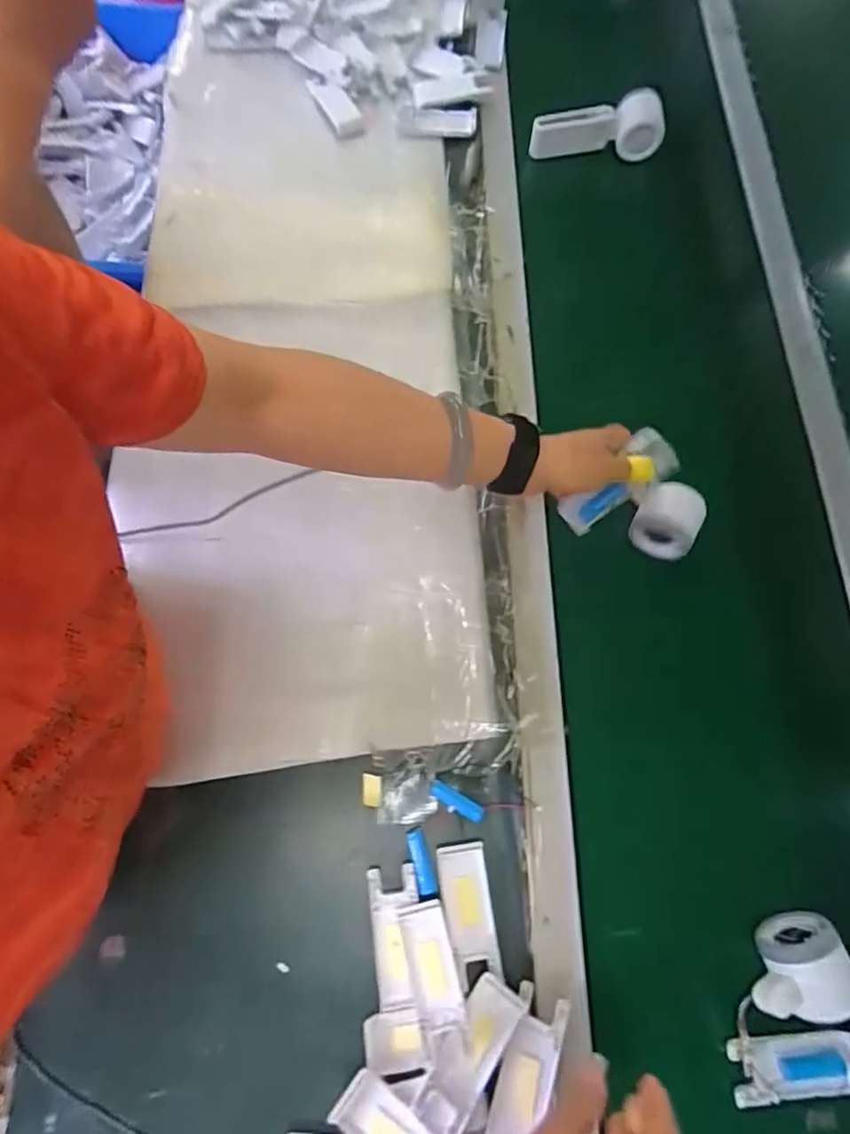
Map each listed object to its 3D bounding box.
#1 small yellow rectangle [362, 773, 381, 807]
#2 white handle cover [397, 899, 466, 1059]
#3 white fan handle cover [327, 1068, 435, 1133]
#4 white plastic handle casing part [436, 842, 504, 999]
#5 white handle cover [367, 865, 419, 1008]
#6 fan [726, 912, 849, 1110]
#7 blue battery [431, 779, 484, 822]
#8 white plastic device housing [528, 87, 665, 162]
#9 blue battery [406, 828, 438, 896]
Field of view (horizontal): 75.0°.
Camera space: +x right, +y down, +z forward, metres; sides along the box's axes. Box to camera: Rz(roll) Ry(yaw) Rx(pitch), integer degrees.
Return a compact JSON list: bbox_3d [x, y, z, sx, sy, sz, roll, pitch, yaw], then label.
[{"bbox_3d":[-0.047,0.196,0.487,0.016,0.004,0.027,0,72,-2],"label":"small yellow rectangle"},{"bbox_3d":[0.006,0.324,0.443,0.035,0.015,0.096,-14,73,-6],"label":"white handle cover"},{"bbox_3d":[-0.031,0.413,0.409,0.075,0.017,0.040,37,74,9],"label":"white fan handle cover"},{"bbox_3d":[0.036,0.287,0.462,0.041,0.009,0.099,-7,72,-4],"label":"white plastic handle casing part"},{"bbox_3d":[-0.025,0.304,0.459,0.039,0.009,0.099,-4,72,-3],"label":"white handle cover"},{"bbox_3d":[0.288,0.354,0.428,0.104,0.056,0.125,-12,73,-6],"label":"fan"},{"bbox_3d":[0.028,0.206,0.488,0.050,0.011,0.014,29,73,7],"label":"blue battery"},{"bbox_3d":[0.232,-0.605,0.752,0.176,0.074,0.049,2,72,-1],"label":"white plastic device housing"},{"bbox_3d":[-0.003,0.251,0.470,0.016,0.013,0.052,-15,73,-7],"label":"blue battery"}]

